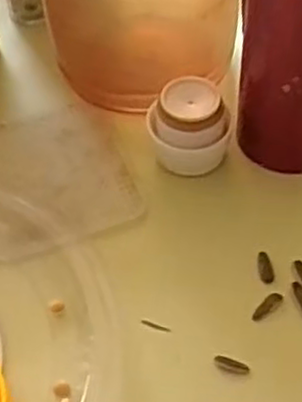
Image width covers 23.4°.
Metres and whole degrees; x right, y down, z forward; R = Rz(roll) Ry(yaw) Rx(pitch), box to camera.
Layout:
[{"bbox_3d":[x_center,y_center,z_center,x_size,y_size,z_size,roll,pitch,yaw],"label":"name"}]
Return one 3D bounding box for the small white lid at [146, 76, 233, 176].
[{"bbox_3d":[0.023,-0.044,0.448,0.044,0.049,0.038,36,62,26],"label":"small white lid"}]

